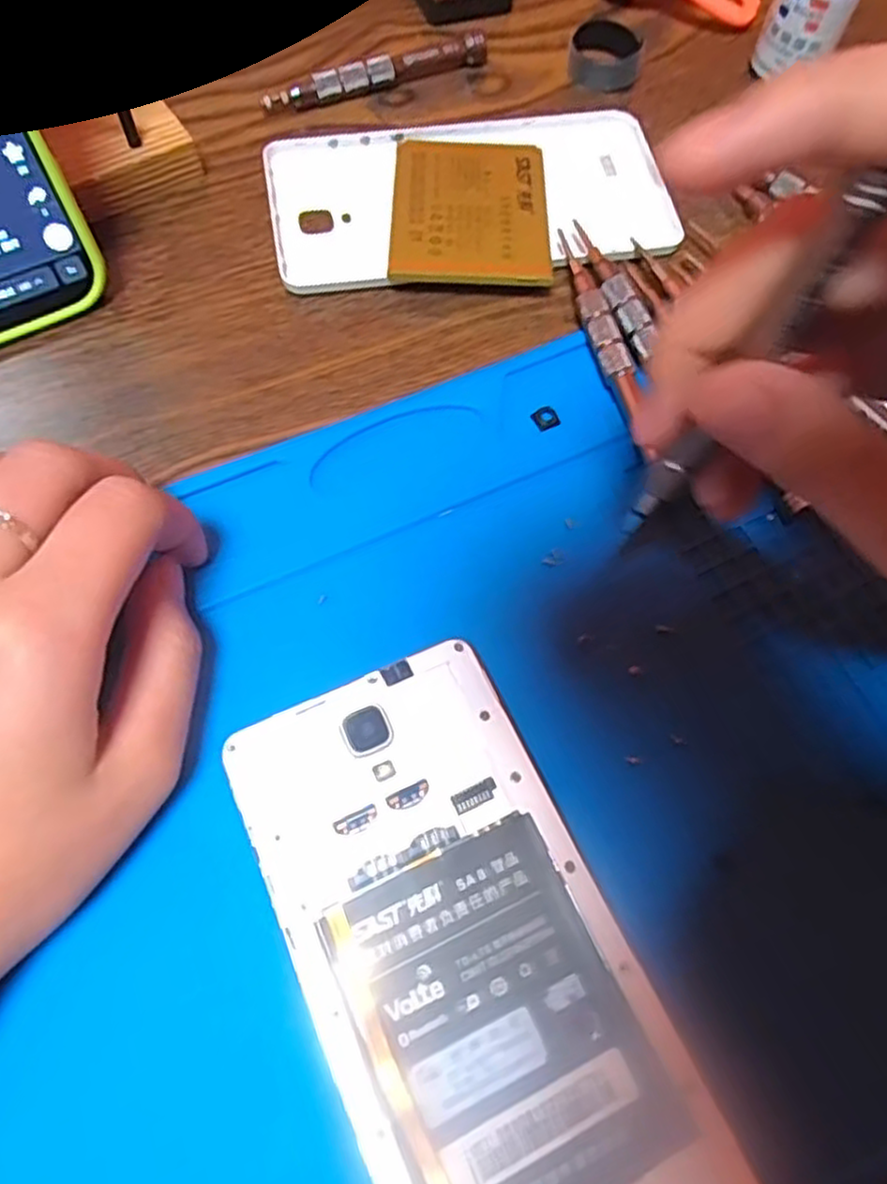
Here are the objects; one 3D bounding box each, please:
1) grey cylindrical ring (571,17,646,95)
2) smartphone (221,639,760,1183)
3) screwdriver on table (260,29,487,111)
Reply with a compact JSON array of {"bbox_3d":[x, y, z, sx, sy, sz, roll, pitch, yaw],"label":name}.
[{"bbox_3d":[0.067,-0.222,0.301,0.028,0.011,0.027,1,67,-3],"label":"grey cylindrical ring"},{"bbox_3d":[0.005,0.083,0.165,0.068,0.013,0.138,-23,70,-12],"label":"smartphone"},{"bbox_3d":[-0.025,-0.205,0.290,0.095,0.011,0.007,-25,71,-13],"label":"screwdriver on table"}]

